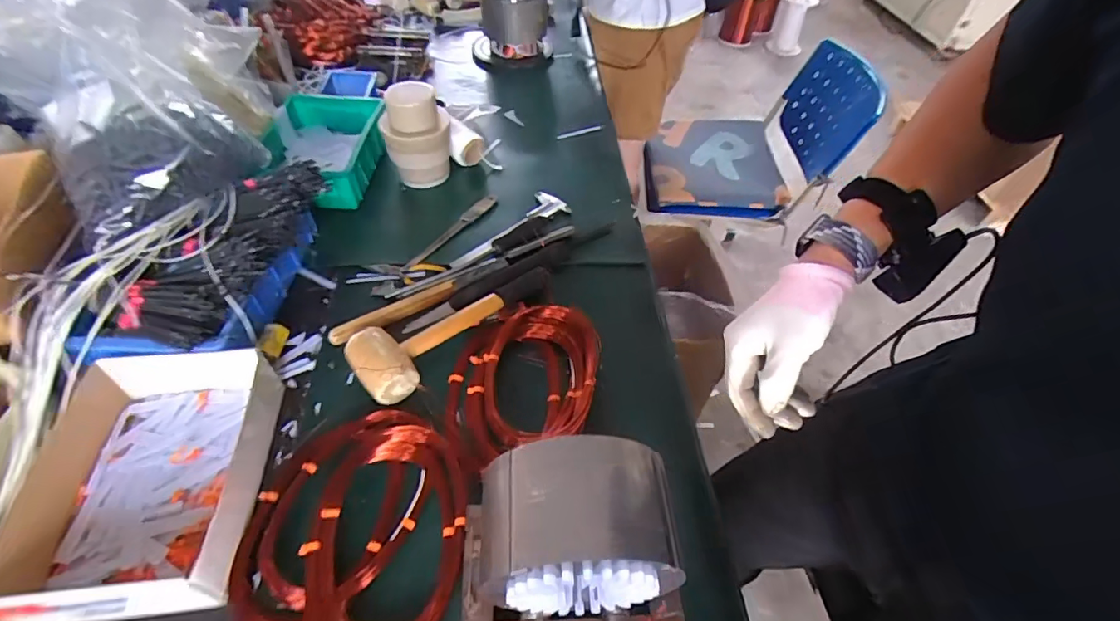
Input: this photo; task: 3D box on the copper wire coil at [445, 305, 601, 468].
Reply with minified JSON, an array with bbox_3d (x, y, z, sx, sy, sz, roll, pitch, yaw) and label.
[{"bbox_3d":[-0.046,0.083,0.624,0.174,0.031,0.227,11,49,4],"label":"copper wire coil"}]

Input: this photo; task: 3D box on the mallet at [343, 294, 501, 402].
[{"bbox_3d":[-0.152,0.038,0.639,0.207,0.060,0.097,-23,54,-23],"label":"mallet"}]

